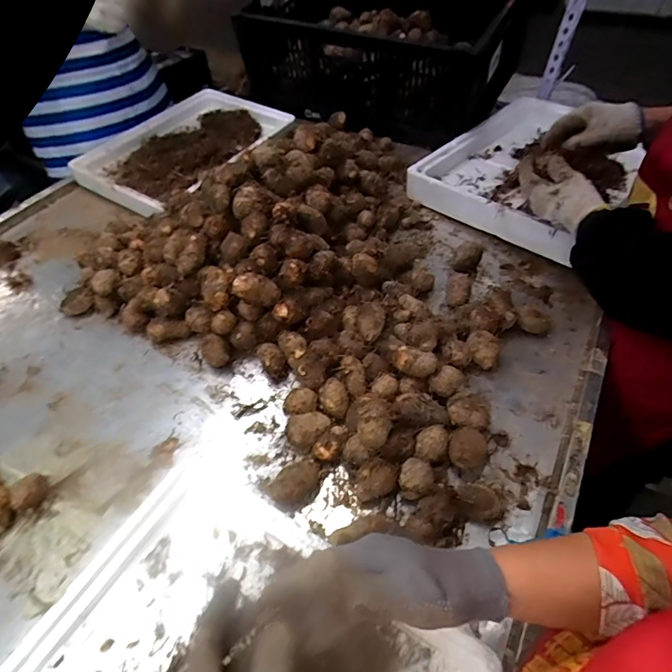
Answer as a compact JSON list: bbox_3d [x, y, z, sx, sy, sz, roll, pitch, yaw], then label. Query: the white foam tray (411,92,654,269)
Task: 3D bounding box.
[{"bbox_3d":[0.398,-0.349,0.858,0.400,0.068,0.356,-37,58,-24],"label":"white foam tray"}]

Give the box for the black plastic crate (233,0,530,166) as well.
[{"bbox_3d":[0.101,-0.700,1.067,0.611,0.217,0.376,23,56,19],"label":"black plastic crate"}]

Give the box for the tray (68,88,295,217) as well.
[{"bbox_3d":[-0.340,-0.436,0.972,0.303,0.048,0.428,24,56,20],"label":"tray"}]

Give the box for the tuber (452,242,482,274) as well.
[{"bbox_3d":[0.226,-0.134,0.730,0.042,0.041,0.049,18,54,17],"label":"tuber"}]

